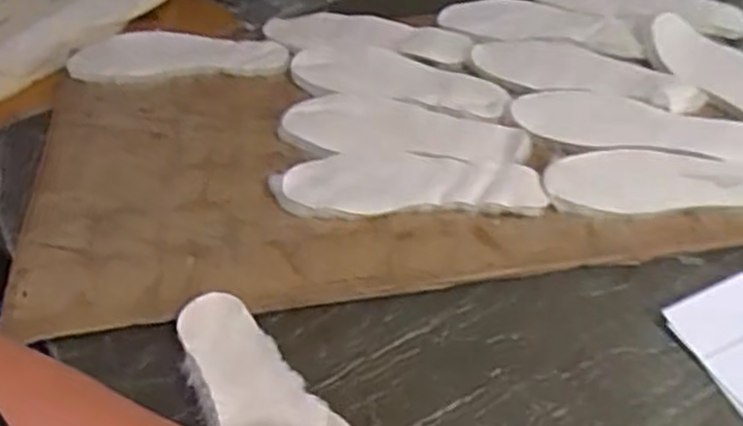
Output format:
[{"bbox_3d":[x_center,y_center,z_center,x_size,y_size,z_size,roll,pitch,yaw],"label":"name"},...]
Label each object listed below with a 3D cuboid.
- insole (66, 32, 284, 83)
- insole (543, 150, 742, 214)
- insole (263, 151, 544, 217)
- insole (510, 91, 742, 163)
[{"bbox_3d":[-0.245,-0.201,0.965,0.271,0.014,0.083,-3,54,-2],"label":"insole"},{"bbox_3d":[0.317,-0.032,0.767,0.271,0.015,0.081,2,42,8],"label":"insole"},{"bbox_3d":[0.036,-0.033,0.788,0.274,0.013,0.085,-1,51,3],"label":"insole"},{"bbox_3d":[0.293,-0.098,0.833,0.267,0.015,0.088,6,45,14],"label":"insole"}]

